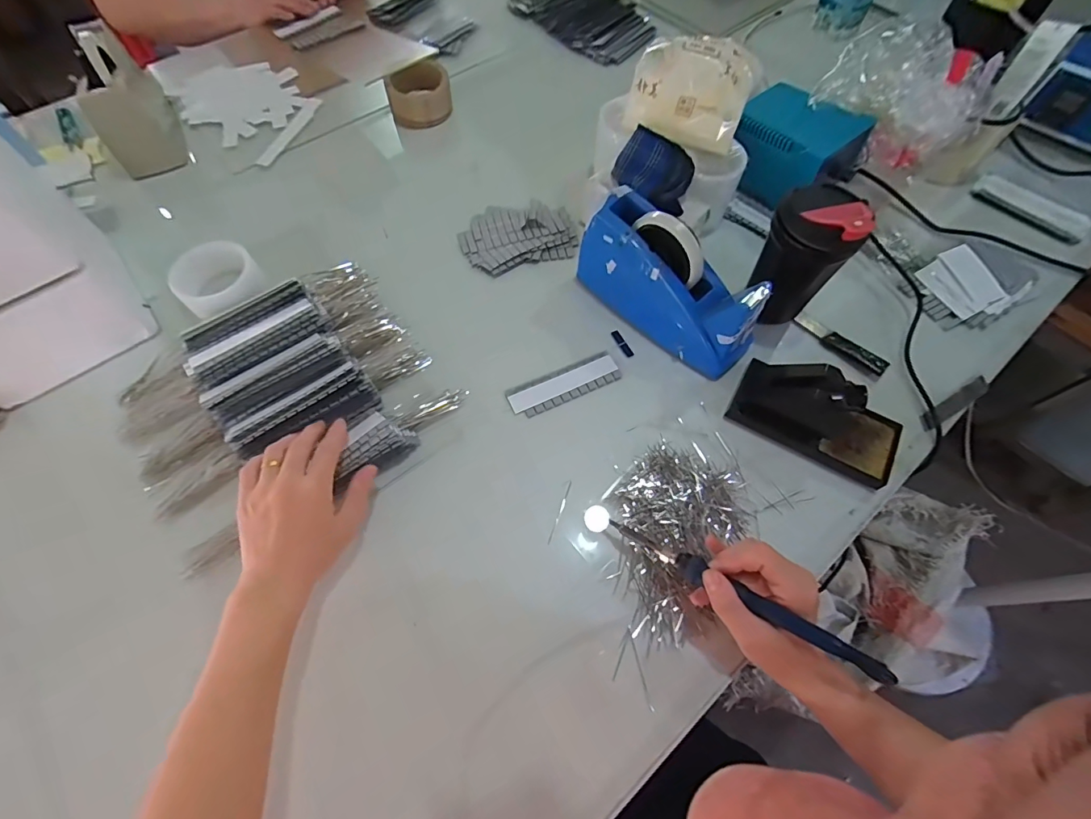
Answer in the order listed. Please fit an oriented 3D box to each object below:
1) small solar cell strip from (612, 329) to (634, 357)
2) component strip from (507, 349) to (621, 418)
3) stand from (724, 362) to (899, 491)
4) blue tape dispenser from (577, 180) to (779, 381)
[{"bbox_3d":[0.089,-0.076,0.538,0.009,0.005,0.040,-23,67,-12],"label":"small solar cell strip"},{"bbox_3d":[0.021,-0.027,0.514,0.124,0.007,0.040,-23,66,-12],"label":"component strip"},{"bbox_3d":[0.278,0.002,0.461,0.159,0.069,0.077,29,67,13],"label":"stand"},{"bbox_3d":[0.133,-0.137,0.502,0.069,0.116,0.202,-38,70,-18],"label":"blue tape dispenser"}]

